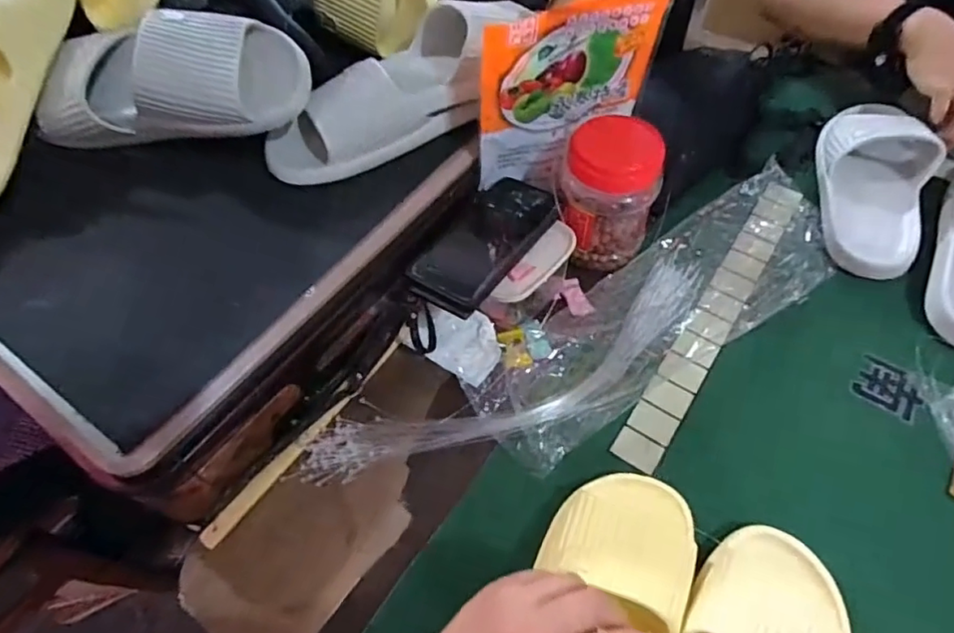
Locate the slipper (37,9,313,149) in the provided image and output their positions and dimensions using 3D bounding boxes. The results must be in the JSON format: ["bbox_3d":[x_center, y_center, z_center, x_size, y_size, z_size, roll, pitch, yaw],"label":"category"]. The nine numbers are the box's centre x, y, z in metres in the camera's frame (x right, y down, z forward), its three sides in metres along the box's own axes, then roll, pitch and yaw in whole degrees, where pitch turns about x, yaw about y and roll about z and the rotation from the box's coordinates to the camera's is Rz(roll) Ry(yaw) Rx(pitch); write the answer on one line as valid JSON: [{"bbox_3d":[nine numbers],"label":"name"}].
[{"bbox_3d":[-0.284,-0.223,0.525,0.257,0.091,0.106,-2,56,0],"label":"slipper"}]

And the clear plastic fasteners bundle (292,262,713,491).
[{"bbox_3d":[0.049,0.062,0.528,0.428,0.014,0.101,-26,59,-13],"label":"clear plastic fasteners bundle"}]

